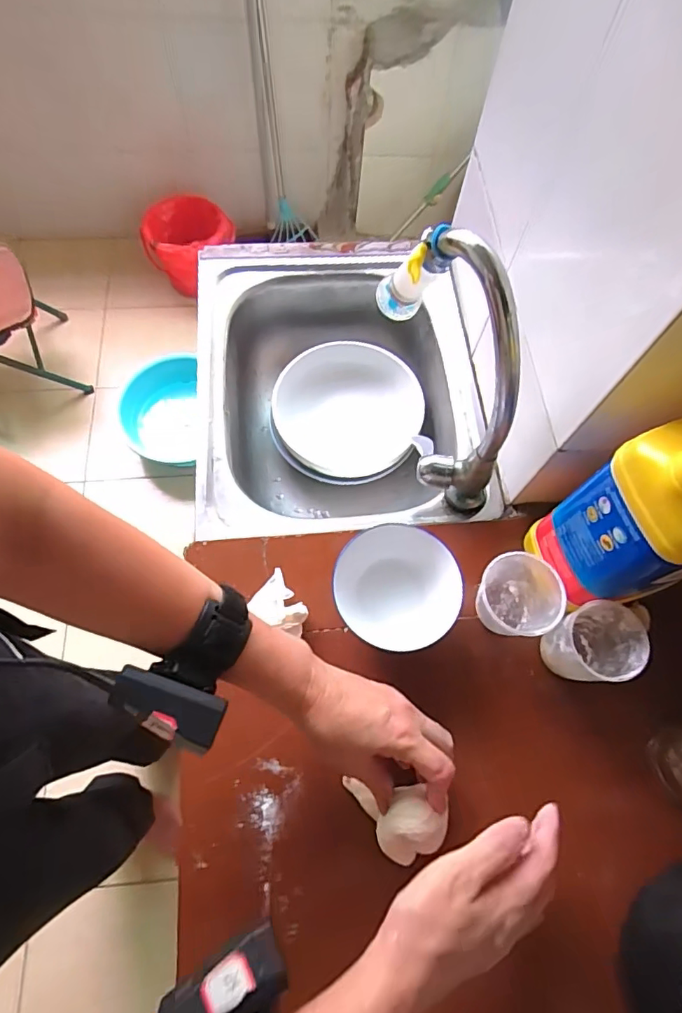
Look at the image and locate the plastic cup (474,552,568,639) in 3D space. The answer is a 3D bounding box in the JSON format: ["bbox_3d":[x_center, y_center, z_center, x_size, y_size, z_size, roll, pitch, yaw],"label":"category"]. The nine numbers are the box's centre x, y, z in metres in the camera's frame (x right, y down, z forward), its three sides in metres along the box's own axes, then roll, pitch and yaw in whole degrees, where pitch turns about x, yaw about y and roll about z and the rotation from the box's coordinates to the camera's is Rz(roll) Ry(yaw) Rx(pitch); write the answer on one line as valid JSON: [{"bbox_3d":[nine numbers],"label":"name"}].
[{"bbox_3d":[0.159,0.082,0.468,0.063,0.068,0.062,1,67,-2],"label":"plastic cup"}]

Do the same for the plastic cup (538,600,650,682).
[{"bbox_3d":[0.211,0.121,0.442,0.062,0.076,0.058,1,67,-2],"label":"plastic cup"}]

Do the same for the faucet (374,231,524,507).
[{"bbox_3d":[0.092,-0.117,0.460,0.073,0.243,0.182,-17,69,-10],"label":"faucet"}]

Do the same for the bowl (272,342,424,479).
[{"bbox_3d":[0.012,-0.127,0.675,0.179,0.052,0.175,1,67,-2],"label":"bowl"}]

